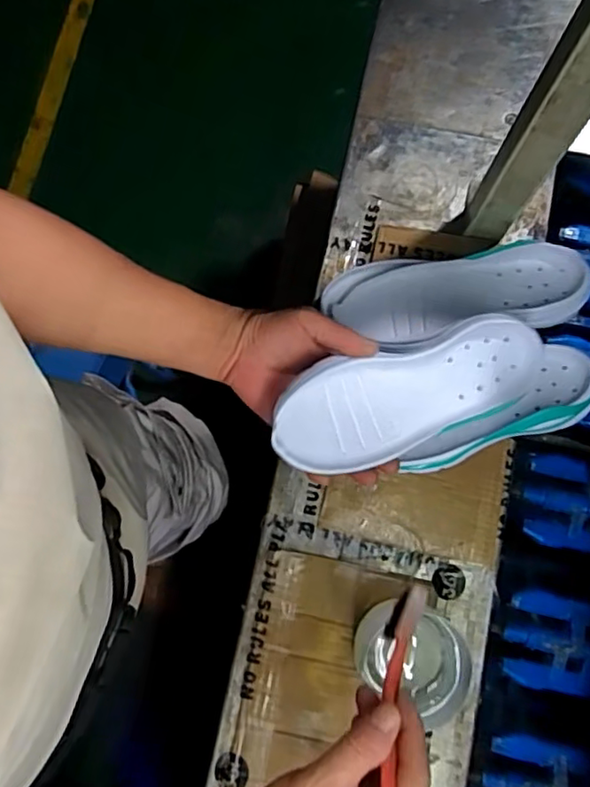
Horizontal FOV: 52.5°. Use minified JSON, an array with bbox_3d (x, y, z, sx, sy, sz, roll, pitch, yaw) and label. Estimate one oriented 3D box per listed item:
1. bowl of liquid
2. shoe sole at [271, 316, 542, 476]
[{"bbox_3d":[0.103,0.236,0.537,0.088,0.077,0.080,0,79,2],"label":"bowl of liquid"},{"bbox_3d":[0.092,0.001,0.484,0.231,0.040,0.090,-17,104,-15],"label":"shoe sole"}]

